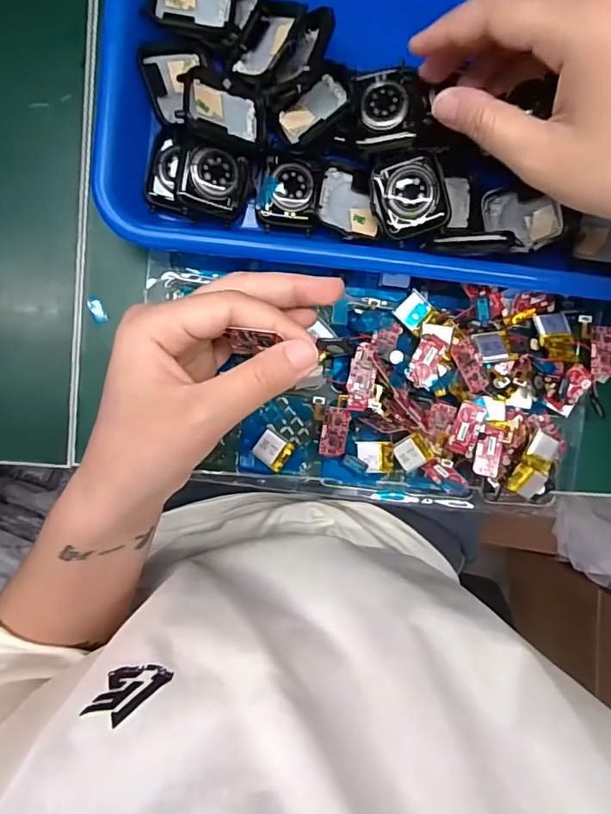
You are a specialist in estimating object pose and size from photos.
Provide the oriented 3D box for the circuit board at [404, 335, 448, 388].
[{"bbox_3d":[0.068,-0.025,0.284,0.018,0.004,0.028,30,87,-10],"label":"circuit board"}]

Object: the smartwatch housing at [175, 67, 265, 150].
[{"bbox_3d":[-0.042,-0.151,0.257,0.042,0.008,0.035,0,78,-28],"label":"smartwatch housing"}]

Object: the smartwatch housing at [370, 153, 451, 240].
[{"bbox_3d":[0.054,-0.109,0.261,0.037,0.006,0.039,-14,99,8],"label":"smartwatch housing"}]

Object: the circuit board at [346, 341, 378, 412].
[{"bbox_3d":[0.032,-0.017,0.287,0.015,0.004,0.038,12,96,9],"label":"circuit board"}]

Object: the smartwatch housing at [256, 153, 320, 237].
[{"bbox_3d":[-0.009,-0.114,0.269,0.032,0.007,0.038,4,92,-4],"label":"smartwatch housing"}]

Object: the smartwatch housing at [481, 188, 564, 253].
[{"bbox_3d":[0.119,-0.104,0.277,0.036,0.010,0.034,-21,88,16],"label":"smartwatch housing"}]

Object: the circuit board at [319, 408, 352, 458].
[{"bbox_3d":[0.017,0.015,0.293,0.015,0.004,0.029,5,109,-5],"label":"circuit board"}]

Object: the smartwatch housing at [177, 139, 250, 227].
[{"bbox_3d":[-0.047,-0.115,0.260,0.035,0.006,0.034,13,102,-22],"label":"smartwatch housing"}]

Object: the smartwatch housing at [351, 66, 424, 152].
[{"bbox_3d":[0.041,-0.149,0.255,0.035,0.014,0.039,-6,93,-4],"label":"smartwatch housing"}]

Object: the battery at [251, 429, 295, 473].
[{"bbox_3d":[-0.019,0.025,0.296,0.020,0.004,0.019,36,91,11],"label":"battery"}]

